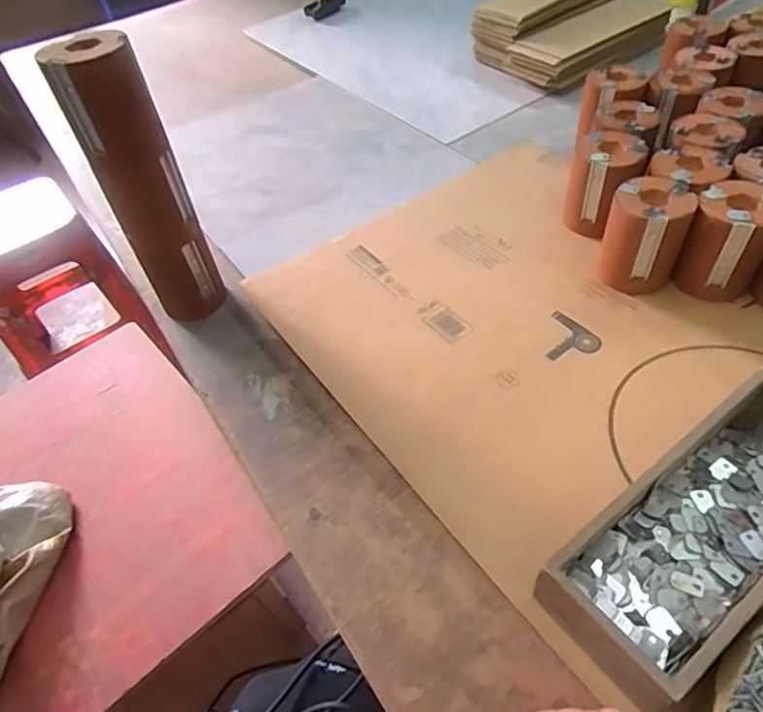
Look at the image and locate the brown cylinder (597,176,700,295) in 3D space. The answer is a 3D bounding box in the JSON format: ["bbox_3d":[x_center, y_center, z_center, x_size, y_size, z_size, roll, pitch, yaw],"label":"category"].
[{"bbox_3d":[0.287,-0.130,0.591,0.078,0.101,0.076,19,54,20],"label":"brown cylinder"}]

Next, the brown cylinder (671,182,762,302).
[{"bbox_3d":[0.364,-0.118,0.572,0.075,0.100,0.072,20,55,21],"label":"brown cylinder"}]

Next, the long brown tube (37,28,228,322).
[{"bbox_3d":[-0.244,-0.163,0.573,0.080,0.295,0.073,-28,53,-17],"label":"long brown tube"}]

